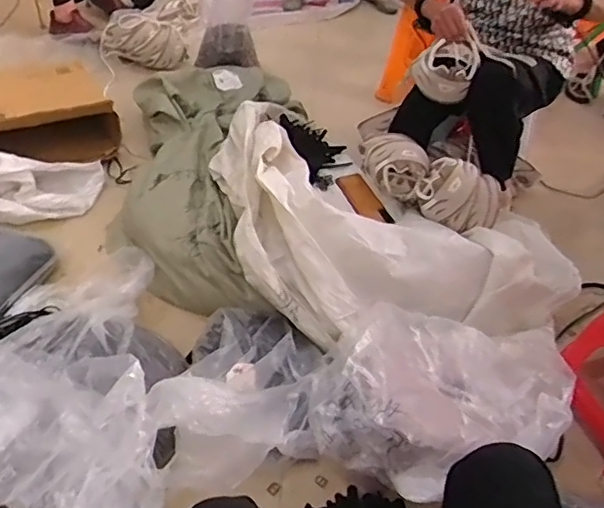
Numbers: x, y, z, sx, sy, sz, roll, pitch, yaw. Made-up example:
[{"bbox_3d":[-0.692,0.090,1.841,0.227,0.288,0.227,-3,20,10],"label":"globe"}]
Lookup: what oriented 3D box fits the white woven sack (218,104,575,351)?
[{"bbox_3d":[0.197,-0.012,1.201,0.804,0.182,0.435,16,43,-10],"label":"white woven sack"}]

